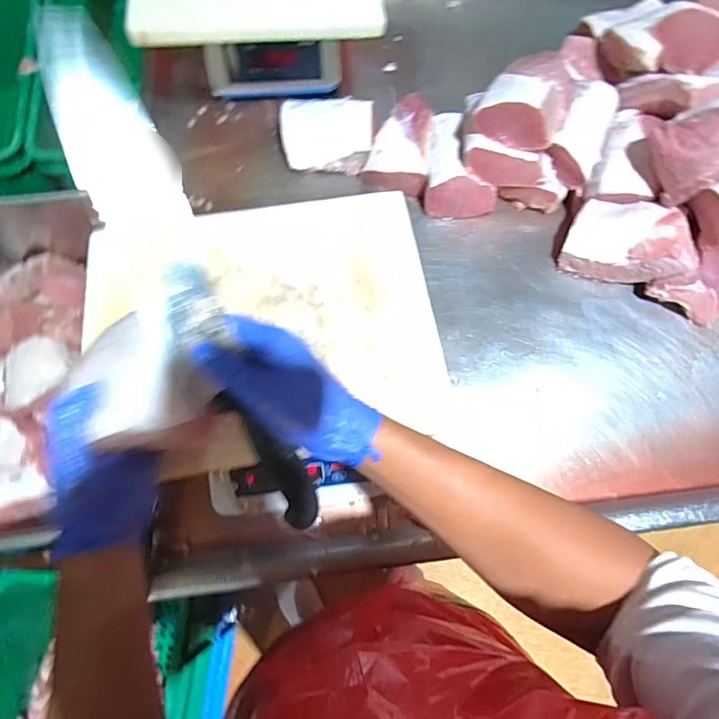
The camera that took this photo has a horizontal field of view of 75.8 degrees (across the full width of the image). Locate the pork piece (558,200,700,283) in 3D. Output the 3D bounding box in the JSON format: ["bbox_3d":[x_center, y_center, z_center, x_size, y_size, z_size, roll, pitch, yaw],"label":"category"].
[{"bbox_3d":[0.413,-0.182,0.713,0.180,0.049,0.120,8,86,23],"label":"pork piece"}]

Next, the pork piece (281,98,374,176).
[{"bbox_3d":[-0.056,-0.384,0.790,0.154,0.063,0.112,7,68,0],"label":"pork piece"}]

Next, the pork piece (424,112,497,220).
[{"bbox_3d":[0.166,-0.329,0.775,0.113,0.069,0.172,0,68,-3],"label":"pork piece"}]

